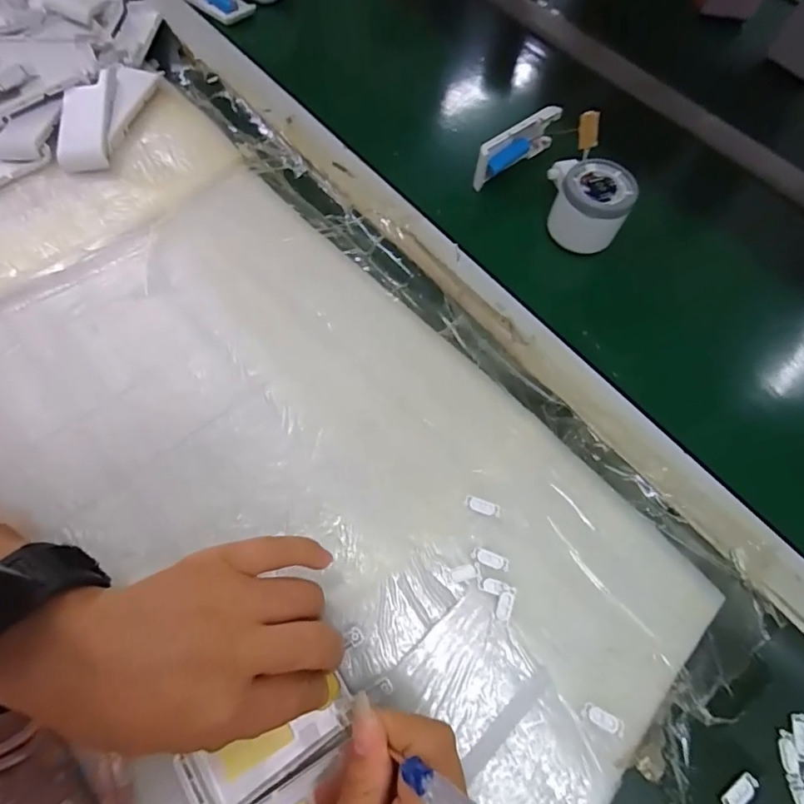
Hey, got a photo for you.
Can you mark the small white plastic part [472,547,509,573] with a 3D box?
[{"bbox_3d":[0.054,0.095,0.298,0.023,0.004,0.008,20,65,6],"label":"small white plastic part"}]

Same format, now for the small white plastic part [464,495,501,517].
[{"bbox_3d":[0.051,0.066,0.311,0.023,0.004,0.009,22,65,7],"label":"small white plastic part"}]

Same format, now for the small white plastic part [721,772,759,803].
[{"bbox_3d":[0.183,0.212,0.266,0.025,0.004,0.009,-31,70,-17],"label":"small white plastic part"}]

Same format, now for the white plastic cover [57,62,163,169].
[{"bbox_3d":[-0.267,-0.260,0.435,0.052,0.025,0.127,10,64,1],"label":"white plastic cover"}]

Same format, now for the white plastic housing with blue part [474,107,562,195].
[{"bbox_3d":[0.109,-0.238,0.456,0.106,0.043,0.011,-38,72,-19],"label":"white plastic housing with blue part"}]

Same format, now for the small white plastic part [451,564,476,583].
[{"bbox_3d":[0.037,0.103,0.295,0.015,0.004,0.008,-13,66,-9],"label":"small white plastic part"}]

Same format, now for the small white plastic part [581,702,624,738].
[{"bbox_3d":[0.109,0.172,0.266,0.023,0.004,0.009,25,66,8],"label":"small white plastic part"}]

